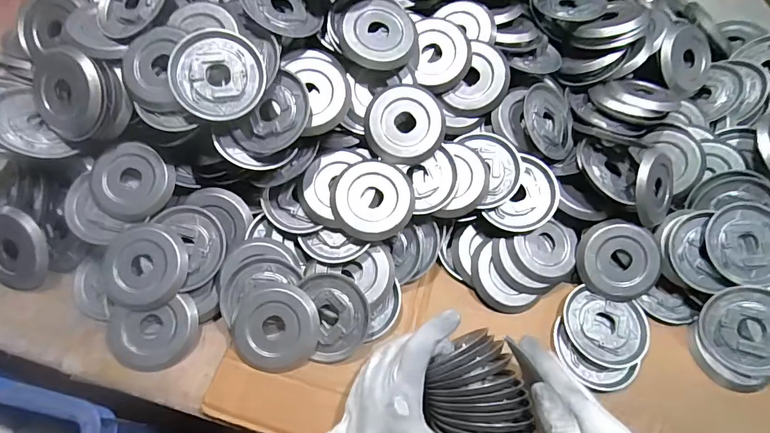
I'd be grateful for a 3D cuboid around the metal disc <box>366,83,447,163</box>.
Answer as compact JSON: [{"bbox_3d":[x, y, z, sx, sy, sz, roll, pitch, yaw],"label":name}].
[{"bbox_3d":[0.021,-0.098,0.436,0.081,0.010,0.084,0,85,0],"label":"metal disc"}]

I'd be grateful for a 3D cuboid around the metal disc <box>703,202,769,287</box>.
[{"bbox_3d":[0.376,0.028,0.426,0.082,0.007,0.082,0,78,1],"label":"metal disc"}]

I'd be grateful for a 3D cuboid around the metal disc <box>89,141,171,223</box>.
[{"bbox_3d":[-0.266,-0.037,0.433,0.081,0.008,0.079,0,83,-2],"label":"metal disc"}]

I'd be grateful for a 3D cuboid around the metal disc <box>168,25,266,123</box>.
[{"bbox_3d":[-0.160,-0.136,0.396,0.085,0.007,0.085,1,88,-12],"label":"metal disc"}]

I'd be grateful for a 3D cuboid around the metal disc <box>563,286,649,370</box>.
[{"bbox_3d":[0.225,0.115,0.423,0.082,0.008,0.072,18,62,7],"label":"metal disc"}]

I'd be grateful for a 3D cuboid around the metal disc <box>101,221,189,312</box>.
[{"bbox_3d":[-0.239,0.051,0.415,0.078,0.012,0.083,0,85,-3],"label":"metal disc"}]

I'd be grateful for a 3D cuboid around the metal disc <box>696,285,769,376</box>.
[{"bbox_3d":[0.363,0.113,0.410,0.082,0.007,0.082,-3,82,19],"label":"metal disc"}]

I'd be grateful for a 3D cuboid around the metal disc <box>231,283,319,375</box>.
[{"bbox_3d":[-0.105,0.107,0.401,0.080,0.011,0.080,0,79,2],"label":"metal disc"}]

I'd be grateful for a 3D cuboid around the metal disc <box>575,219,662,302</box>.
[{"bbox_3d":[0.246,0.046,0.434,0.080,0.013,0.082,0,86,6],"label":"metal disc"}]

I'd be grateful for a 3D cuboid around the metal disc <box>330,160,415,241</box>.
[{"bbox_3d":[-0.013,-0.018,0.421,0.082,0.009,0.082,0,76,-2],"label":"metal disc"}]

